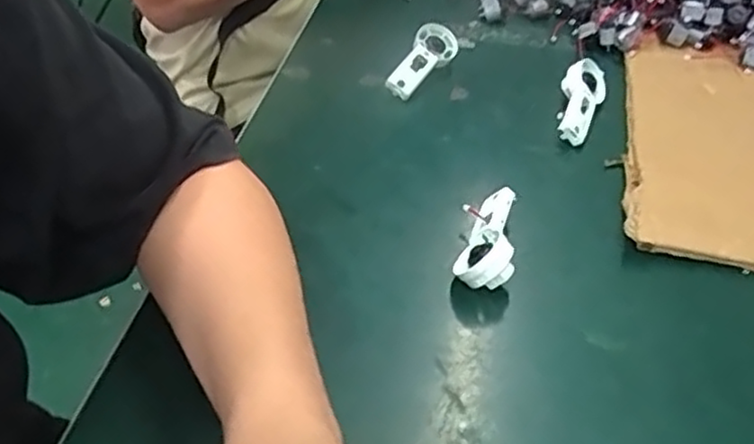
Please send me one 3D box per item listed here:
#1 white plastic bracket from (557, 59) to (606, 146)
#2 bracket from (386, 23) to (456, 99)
[{"bbox_3d":[0.173,-0.105,0.605,0.036,0.025,0.093,16,57,15],"label":"white plastic bracket"},{"bbox_3d":[0.041,-0.150,0.653,0.036,0.022,0.088,27,66,24],"label":"bracket"}]

